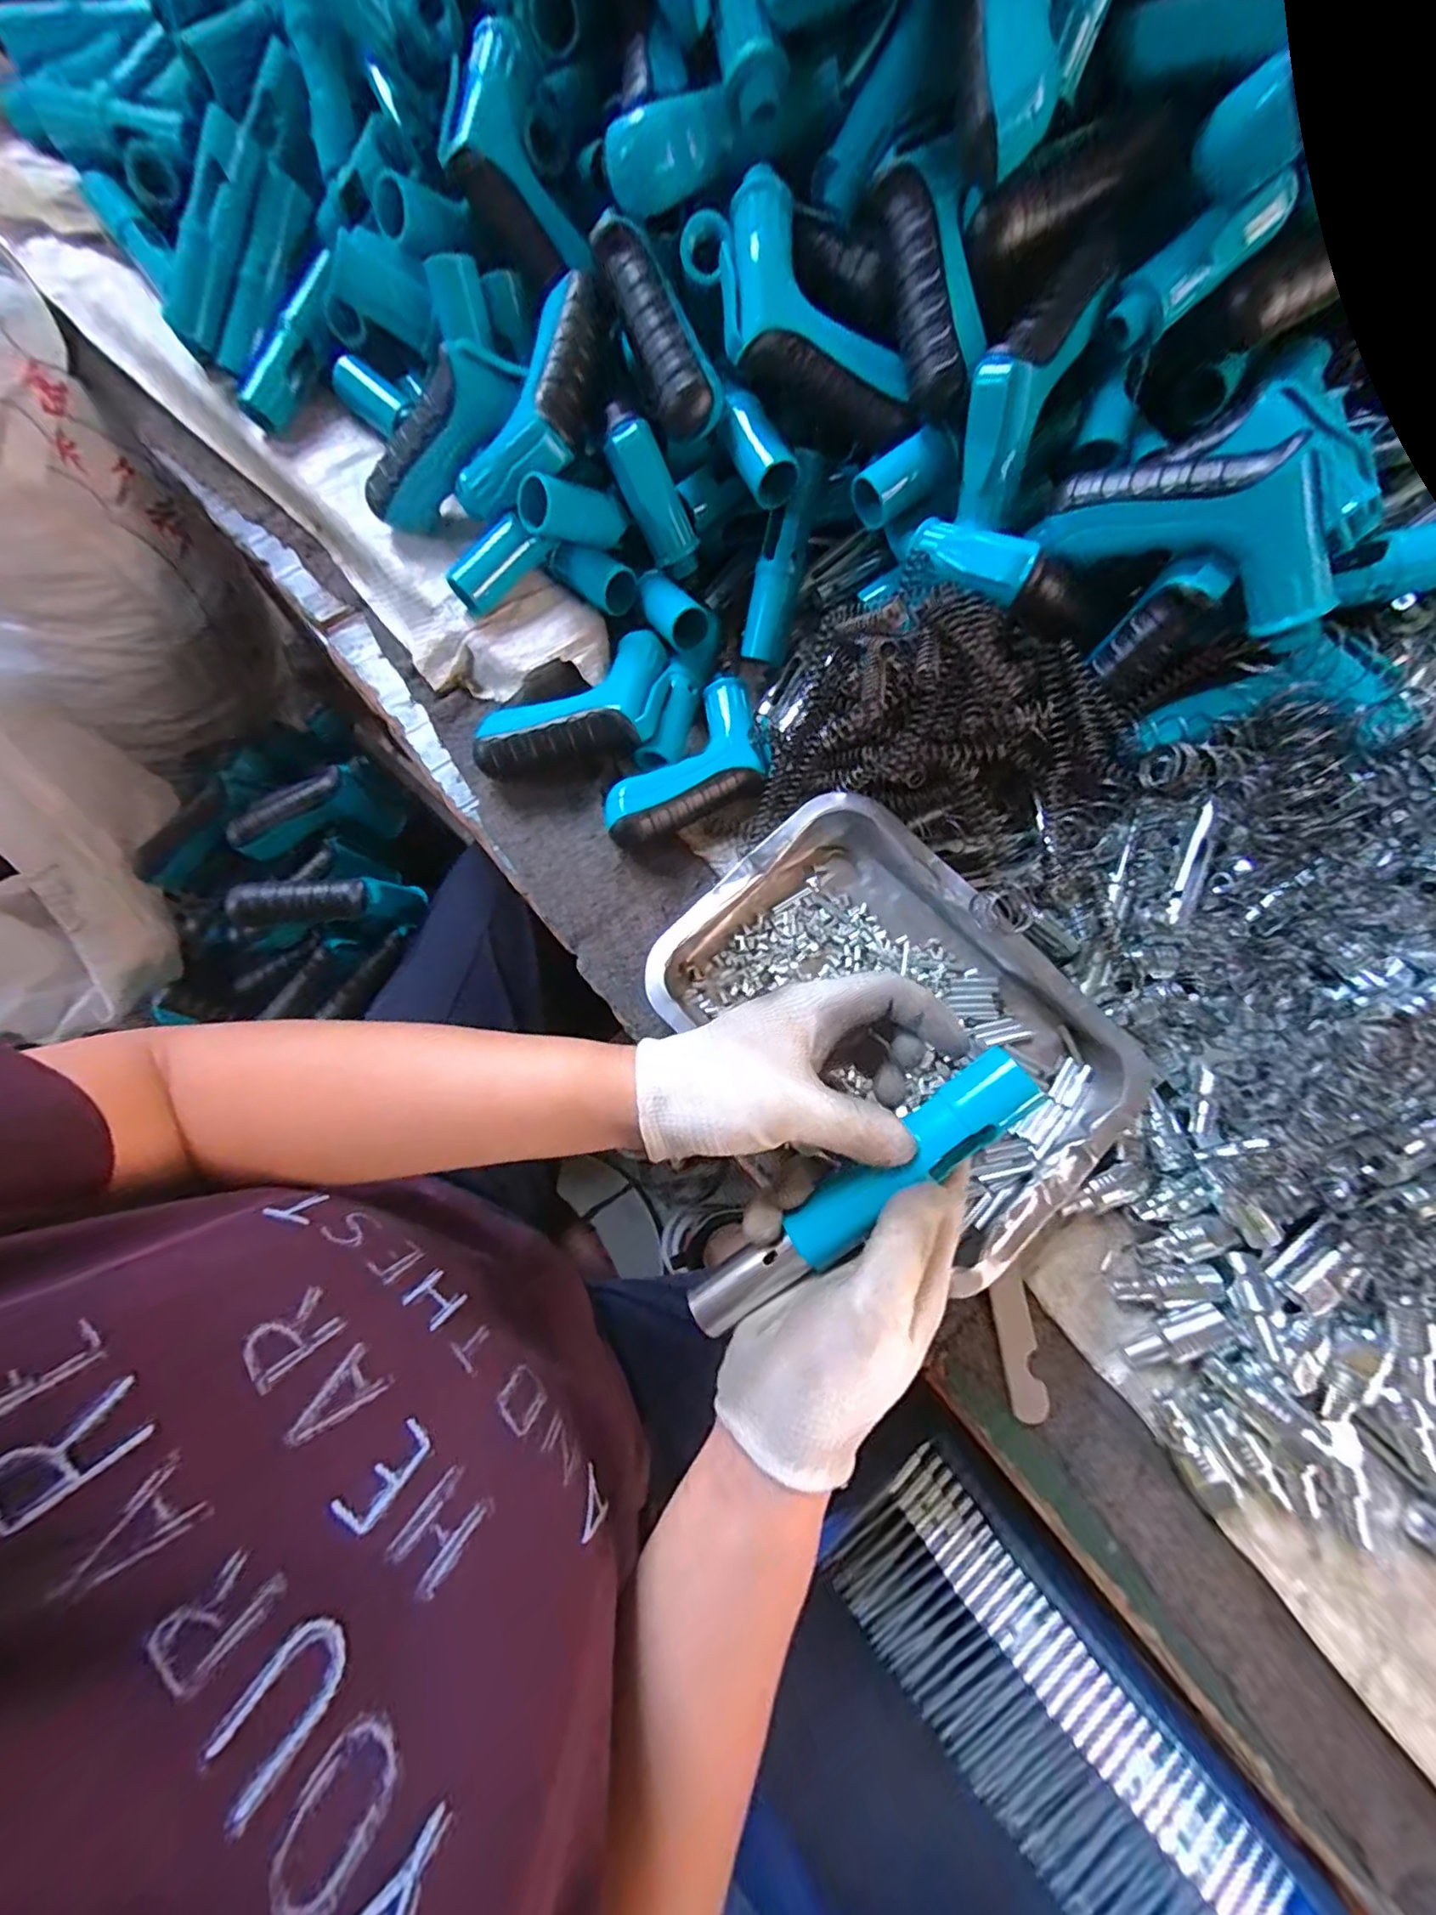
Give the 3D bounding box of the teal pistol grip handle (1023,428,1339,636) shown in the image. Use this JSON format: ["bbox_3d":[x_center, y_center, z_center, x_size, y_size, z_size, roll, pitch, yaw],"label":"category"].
[{"bbox_3d":[0.232,-0.210,0.309,0.132,0.059,0.030,30,75,19],"label":"teal pistol grip handle"}]

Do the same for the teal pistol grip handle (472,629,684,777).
[{"bbox_3d":[-0.086,-0.153,0.418,0.143,0.042,0.070,-35,78,-10],"label":"teal pistol grip handle"}]

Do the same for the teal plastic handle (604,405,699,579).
[{"bbox_3d":[-0.040,-0.288,0.402,0.024,0.092,0.028,28,73,41],"label":"teal plastic handle"}]

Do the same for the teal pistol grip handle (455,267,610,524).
[{"bbox_3d":[-0.103,-0.327,0.383,0.065,0.045,0.137,37,99,8],"label":"teal pistol grip handle"}]

